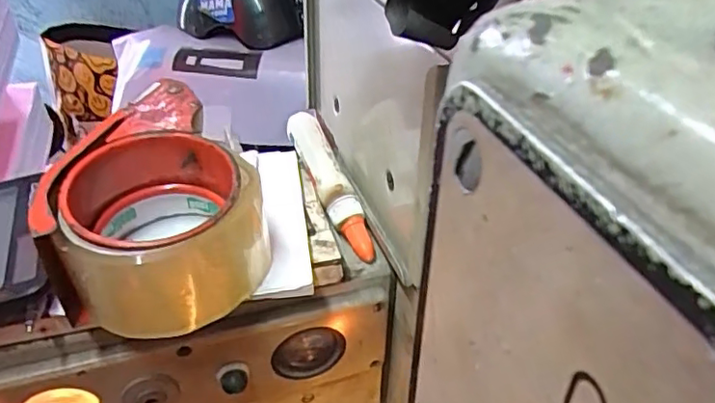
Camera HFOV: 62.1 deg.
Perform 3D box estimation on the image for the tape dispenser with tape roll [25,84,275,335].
[{"bbox_3d":[-0.107,0.003,0.297,0.097,0.064,0.124,-19,40,-26],"label":"tape dispenser with tape roll"}]

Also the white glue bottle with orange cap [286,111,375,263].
[{"bbox_3d":[-0.015,-0.011,0.363,0.020,0.018,0.103,-19,71,-25],"label":"white glue bottle with orange cap"}]

